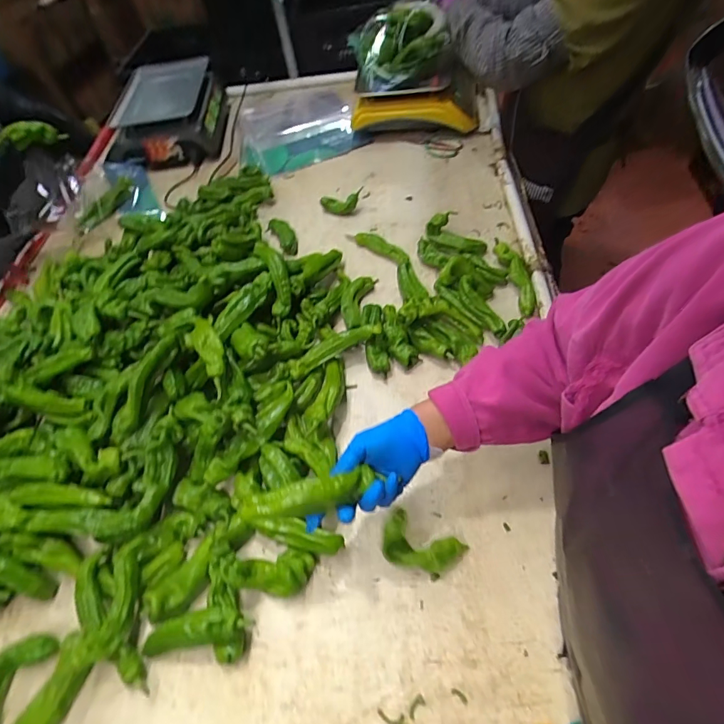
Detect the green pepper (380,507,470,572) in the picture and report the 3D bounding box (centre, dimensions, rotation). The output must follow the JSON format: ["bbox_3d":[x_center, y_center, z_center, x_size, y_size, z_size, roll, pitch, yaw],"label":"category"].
[{"bbox_3d":[0.079,0.242,0.547,0.101,0.068,0.056,13,58,17],"label":"green pepper"}]

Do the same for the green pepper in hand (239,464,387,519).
[{"bbox_3d":[-0.060,0.144,0.453,0.138,0.037,0.025,-13,56,-8],"label":"green pepper in hand"}]

